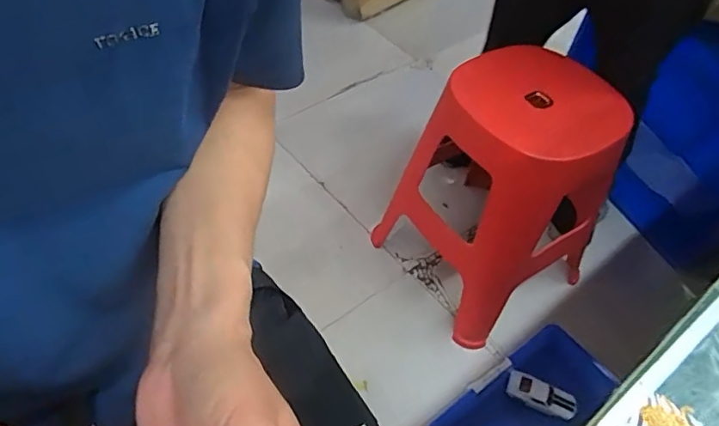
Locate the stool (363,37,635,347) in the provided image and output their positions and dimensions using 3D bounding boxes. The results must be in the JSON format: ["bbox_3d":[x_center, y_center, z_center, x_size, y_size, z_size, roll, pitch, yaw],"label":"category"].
[{"bbox_3d":[0.291,-0.025,1.115,0.391,0.487,0.340,-25,57,-25],"label":"stool"}]

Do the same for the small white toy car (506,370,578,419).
[{"bbox_3d":[0.352,0.357,1.054,0.129,0.030,0.049,27,52,16],"label":"small white toy car"}]

